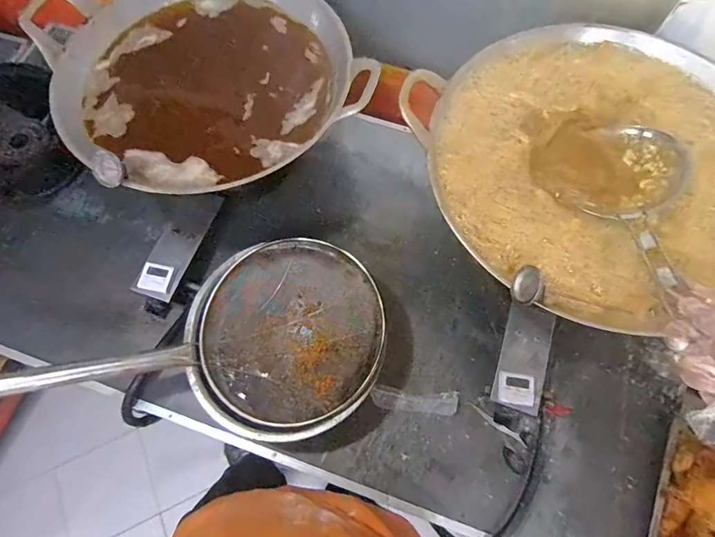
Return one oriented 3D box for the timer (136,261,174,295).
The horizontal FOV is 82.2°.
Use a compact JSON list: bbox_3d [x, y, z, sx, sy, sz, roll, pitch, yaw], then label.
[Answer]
[{"bbox_3d":[-0.378,0.017,0.767,0.053,0.014,0.052,15,91,-15],"label":"timer"}]

